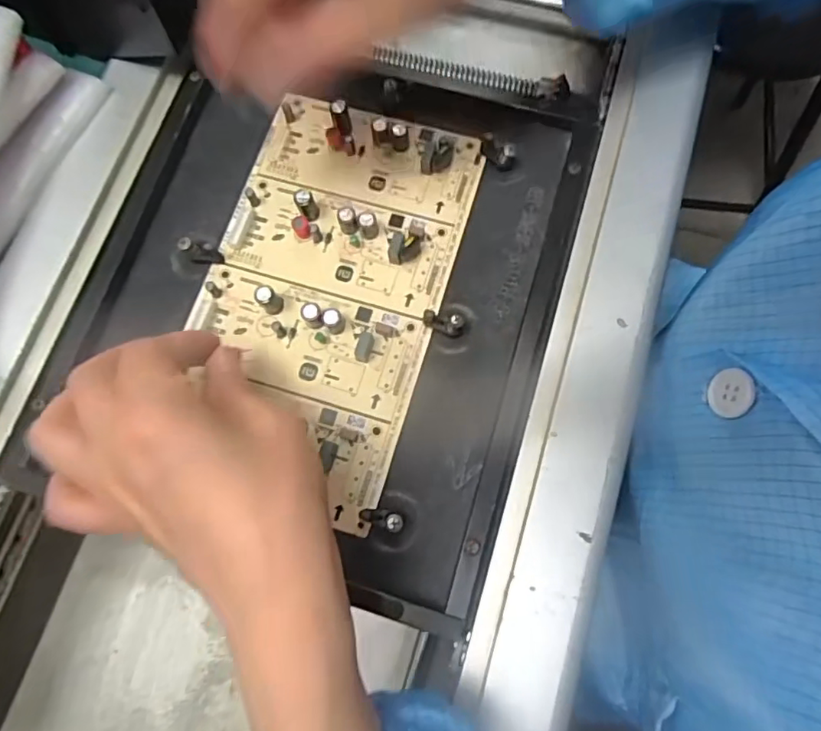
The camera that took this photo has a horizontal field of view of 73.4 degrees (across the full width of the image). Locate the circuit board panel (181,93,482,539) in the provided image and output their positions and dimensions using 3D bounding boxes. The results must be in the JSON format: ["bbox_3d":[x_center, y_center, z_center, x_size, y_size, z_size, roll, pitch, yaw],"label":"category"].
[{"bbox_3d":[-0.047,-0.044,0.290,0.121,0.015,0.213,16,77,4],"label":"circuit board panel"}]

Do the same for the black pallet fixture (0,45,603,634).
[{"bbox_3d":[-0.048,-0.052,0.294,0.246,0.018,0.291,17,77,5],"label":"black pallet fixture"}]

